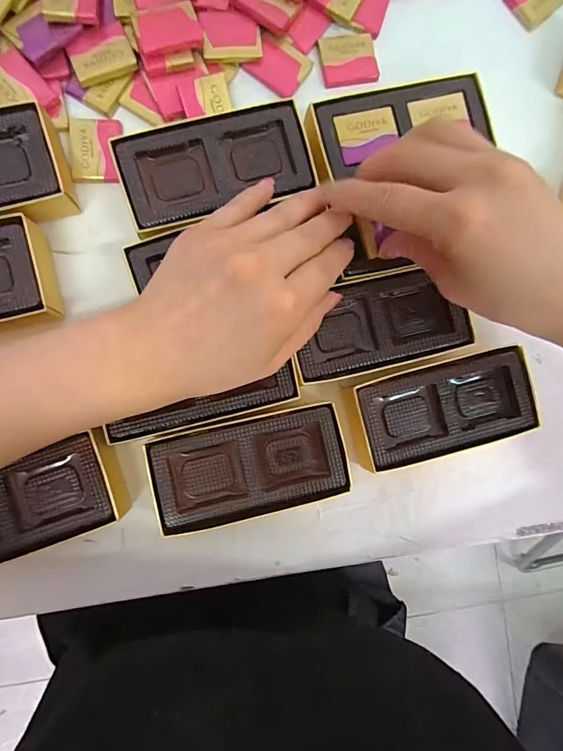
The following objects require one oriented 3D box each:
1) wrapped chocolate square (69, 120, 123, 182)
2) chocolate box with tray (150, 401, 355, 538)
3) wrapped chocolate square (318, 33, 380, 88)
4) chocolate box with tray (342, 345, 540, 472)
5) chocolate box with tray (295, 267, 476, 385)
[{"bbox_3d":[-0.119,-0.145,0.267,0.030,0.008,0.041,-3,88,-4],"label":"wrapped chocolate square"},{"bbox_3d":[-0.017,0.056,0.256,0.117,0.031,0.060,-12,89,-4],"label":"chocolate box with tray"},{"bbox_3d":[0.047,-0.219,0.288,0.040,0.005,0.033,-12,89,-4],"label":"wrapped chocolate square"},{"bbox_3d":[0.102,0.021,0.272,0.116,0.033,0.058,-13,89,-4],"label":"chocolate box with tray"},{"bbox_3d":[0.061,-0.033,0.265,0.109,0.022,0.056,-13,89,-4],"label":"chocolate box with tray"}]

